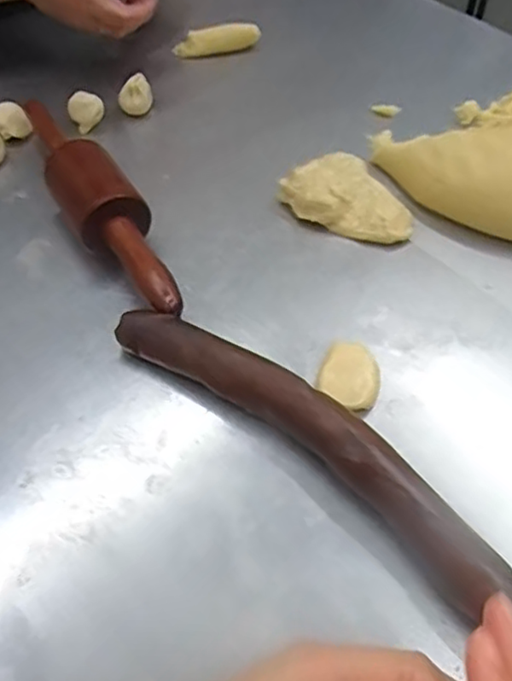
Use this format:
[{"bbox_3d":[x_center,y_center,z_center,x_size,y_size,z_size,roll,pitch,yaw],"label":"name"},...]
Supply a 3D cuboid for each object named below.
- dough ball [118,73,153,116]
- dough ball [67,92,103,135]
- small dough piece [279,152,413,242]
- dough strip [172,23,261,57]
[{"bbox_3d":[-0.123,-0.249,0.658,0.032,0.029,0.033,1,53,-1],"label":"dough ball"},{"bbox_3d":[-0.168,-0.227,0.639,0.033,0.026,0.031,-7,53,-7],"label":"dough ball"},{"bbox_3d":[0.079,-0.117,0.556,0.074,0.028,0.099,-30,59,-22],"label":"small dough piece"},{"bbox_3d":[-0.043,-0.340,0.726,0.097,0.025,0.023,-7,53,-7],"label":"dough strip"}]

